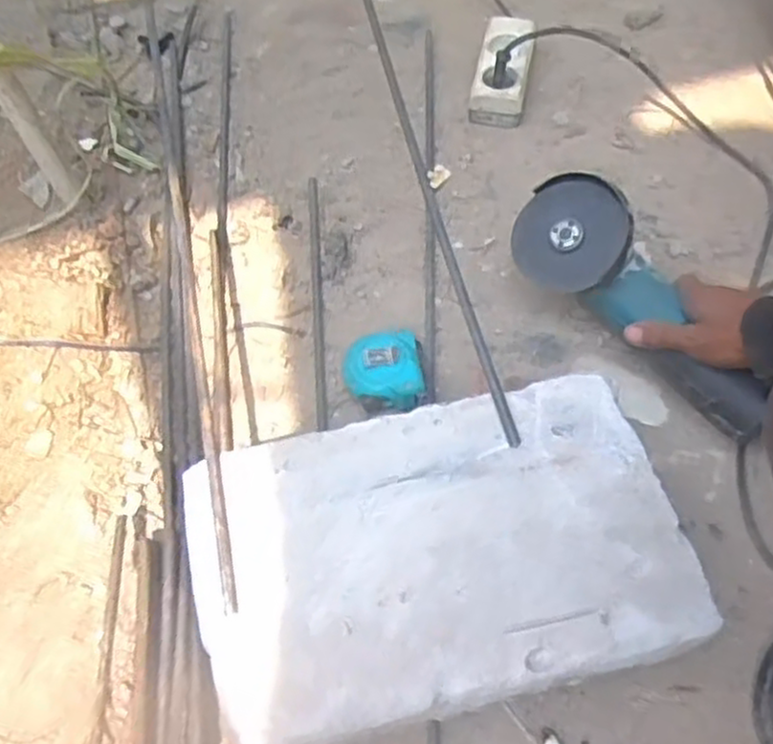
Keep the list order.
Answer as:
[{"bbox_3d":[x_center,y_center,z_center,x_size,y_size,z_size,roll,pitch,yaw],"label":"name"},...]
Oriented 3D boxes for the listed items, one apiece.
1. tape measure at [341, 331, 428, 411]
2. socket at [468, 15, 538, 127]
[{"bbox_3d":[-0.002,0.000,0.671,0.071,0.040,0.069,-3,59,3],"label":"tape measure"},{"bbox_3d":[0.134,-0.344,0.850,0.065,0.054,0.132,8,60,9],"label":"socket"}]

